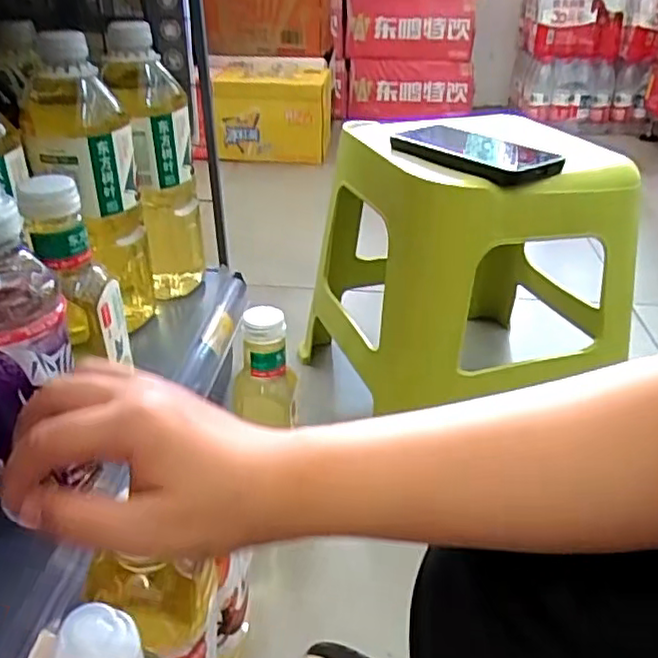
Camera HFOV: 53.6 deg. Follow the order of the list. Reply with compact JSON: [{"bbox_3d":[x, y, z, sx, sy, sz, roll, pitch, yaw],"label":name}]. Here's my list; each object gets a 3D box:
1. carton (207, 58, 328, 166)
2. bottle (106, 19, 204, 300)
[{"bbox_3d":[-0.148,-0.561,1.674,0.307,0.215,0.235,3,30,3],"label":"carton"},{"bbox_3d":[-0.176,-0.160,0.678,0.079,0.271,0.082,-7,31,-14],"label":"bottle"}]

